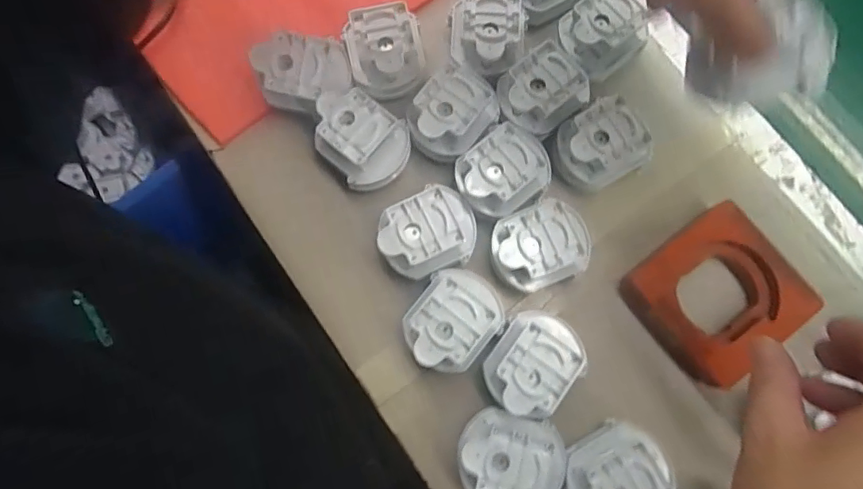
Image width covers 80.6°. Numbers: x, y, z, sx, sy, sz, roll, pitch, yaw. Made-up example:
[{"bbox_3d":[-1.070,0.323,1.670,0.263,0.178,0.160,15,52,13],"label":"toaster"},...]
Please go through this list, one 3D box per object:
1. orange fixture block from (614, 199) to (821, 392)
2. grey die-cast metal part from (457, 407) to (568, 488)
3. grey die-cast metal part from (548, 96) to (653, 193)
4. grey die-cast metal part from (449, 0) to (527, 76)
[{"bbox_3d":[0.206,0.036,0.371,0.103,0.034,0.101,-36,81,-8],"label":"orange fixture block"},{"bbox_3d":[0.054,0.143,0.342,0.071,0.047,0.054,14,78,2],"label":"grey die-cast metal part"},{"bbox_3d":[0.124,-0.073,0.389,0.063,0.055,0.057,-23,79,-5],"label":"grey die-cast metal part"},{"bbox_3d":[0.042,-0.164,0.397,0.058,0.036,0.052,11,78,2],"label":"grey die-cast metal part"}]

